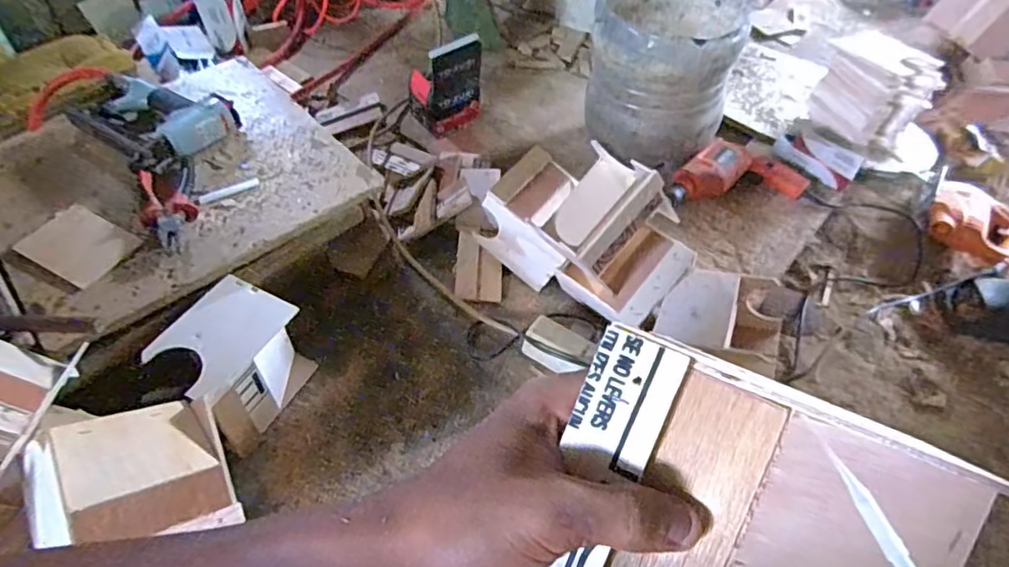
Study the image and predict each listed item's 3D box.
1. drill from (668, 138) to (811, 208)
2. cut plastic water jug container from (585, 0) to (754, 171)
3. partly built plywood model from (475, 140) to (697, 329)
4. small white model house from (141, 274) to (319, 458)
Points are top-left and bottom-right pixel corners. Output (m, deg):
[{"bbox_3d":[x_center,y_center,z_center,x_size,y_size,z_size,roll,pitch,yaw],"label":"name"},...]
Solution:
[{"bbox_3d":[0.394,-0.191,1.014,0.262,0.063,0.103,-9,51,-8],"label":"drill"},{"bbox_3d":[0.272,-0.378,0.996,0.227,0.213,0.261,14,51,11],"label":"cut plastic water jug container"},{"bbox_3d":[0.102,-0.072,0.811,0.286,0.235,0.178,33,57,24],"label":"partly built plywood model"},{"bbox_3d":[-0.318,0.103,0.703,0.126,0.154,0.147,26,55,20],"label":"small white model house"}]

